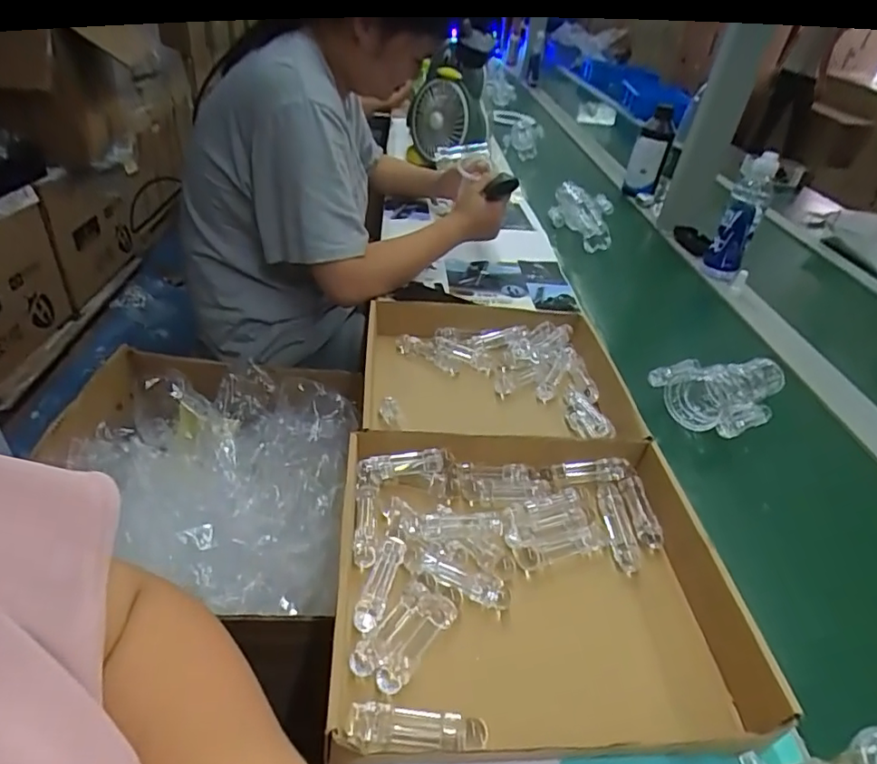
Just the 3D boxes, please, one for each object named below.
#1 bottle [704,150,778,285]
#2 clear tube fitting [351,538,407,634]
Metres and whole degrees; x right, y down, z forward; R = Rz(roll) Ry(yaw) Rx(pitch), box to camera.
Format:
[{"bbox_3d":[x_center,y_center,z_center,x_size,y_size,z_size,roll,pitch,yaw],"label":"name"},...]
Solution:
[{"bbox_3d":[0.580,-0.308,1.069,0.071,0.231,0.055,26,40,23],"label":"bottle"},{"bbox_3d":[-0.049,0.167,0.457,0.022,0.018,0.080,13,37,8],"label":"clear tube fitting"}]

